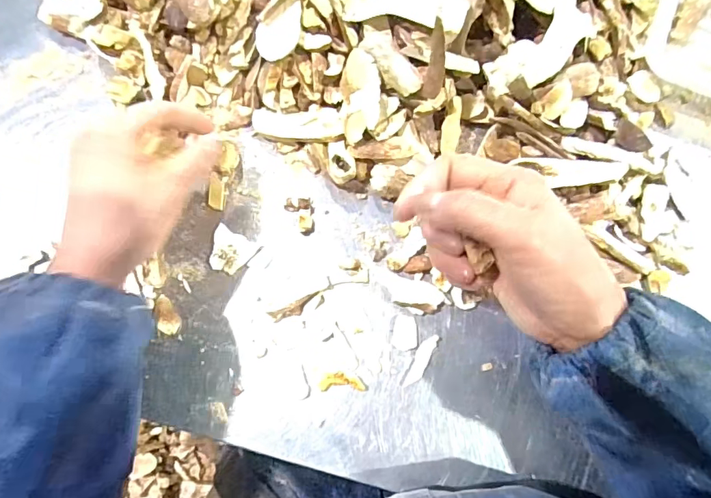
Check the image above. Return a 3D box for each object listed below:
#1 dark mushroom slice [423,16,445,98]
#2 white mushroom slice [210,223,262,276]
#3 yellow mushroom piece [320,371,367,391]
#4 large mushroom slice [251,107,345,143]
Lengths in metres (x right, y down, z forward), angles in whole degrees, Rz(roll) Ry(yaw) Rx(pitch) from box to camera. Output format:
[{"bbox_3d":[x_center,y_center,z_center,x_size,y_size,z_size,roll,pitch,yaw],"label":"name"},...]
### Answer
[{"bbox_3d":[0.051,-0.117,0.296,0.010,0.053,0.010,-2,51,-1],"label":"dark mushroom slice"},{"bbox_3d":[-0.089,0.003,0.337,0.034,0.005,0.029,27,81,4],"label":"white mushroom slice"},{"bbox_3d":[-0.008,0.090,0.320,0.031,0.004,0.012,1,80,0],"label":"yellow mushroom piece"},{"bbox_3d":[-0.042,-0.091,0.345,0.071,0.008,0.024,5,79,16],"label":"large mushroom slice"}]

